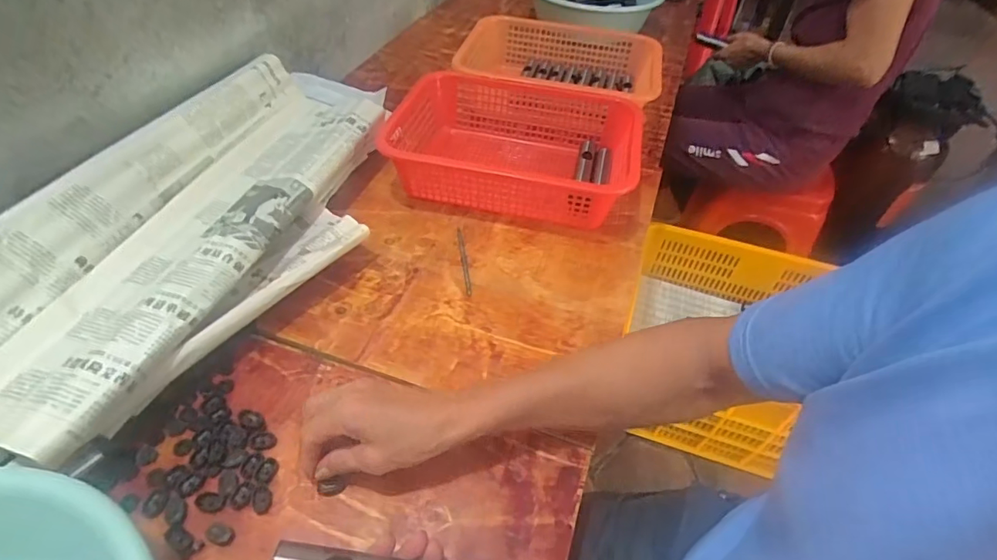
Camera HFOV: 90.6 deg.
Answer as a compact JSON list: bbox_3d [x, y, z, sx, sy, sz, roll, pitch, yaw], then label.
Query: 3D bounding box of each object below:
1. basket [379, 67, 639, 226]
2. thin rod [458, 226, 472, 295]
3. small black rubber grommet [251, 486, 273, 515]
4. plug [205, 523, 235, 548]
[{"bbox_3d":[0.013,-0.182,0.706,0.332,0.114,0.225,9,46,6],"label":"basket"},{"bbox_3d":[-0.042,-0.025,0.607,0.006,0.010,0.110,-6,46,-9],"label":"thin rod"},{"bbox_3d":[-0.195,0.181,0.406,0.016,0.004,0.023,-10,47,-13],"label":"small black rubber grommet"},{"bbox_3d":[-0.218,0.199,0.386,0.022,0.004,0.014,17,47,13],"label":"plug"}]

